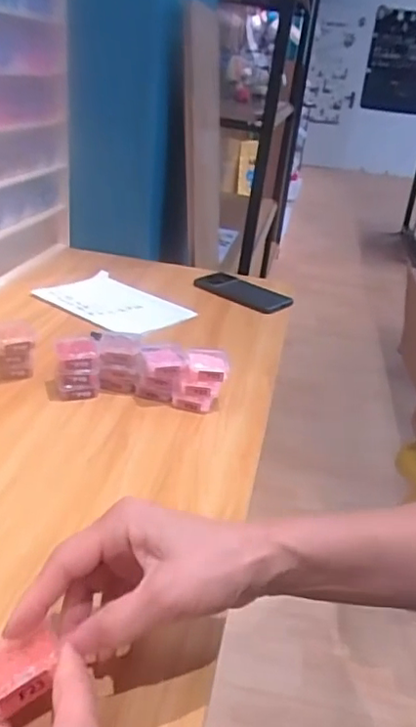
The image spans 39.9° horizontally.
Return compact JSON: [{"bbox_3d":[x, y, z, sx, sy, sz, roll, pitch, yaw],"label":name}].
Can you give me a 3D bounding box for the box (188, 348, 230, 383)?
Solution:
[{"bbox_3d":[0.000,0.001,0.627,0.045,0.018,0.047,5,27,-4],"label":"box"}]

